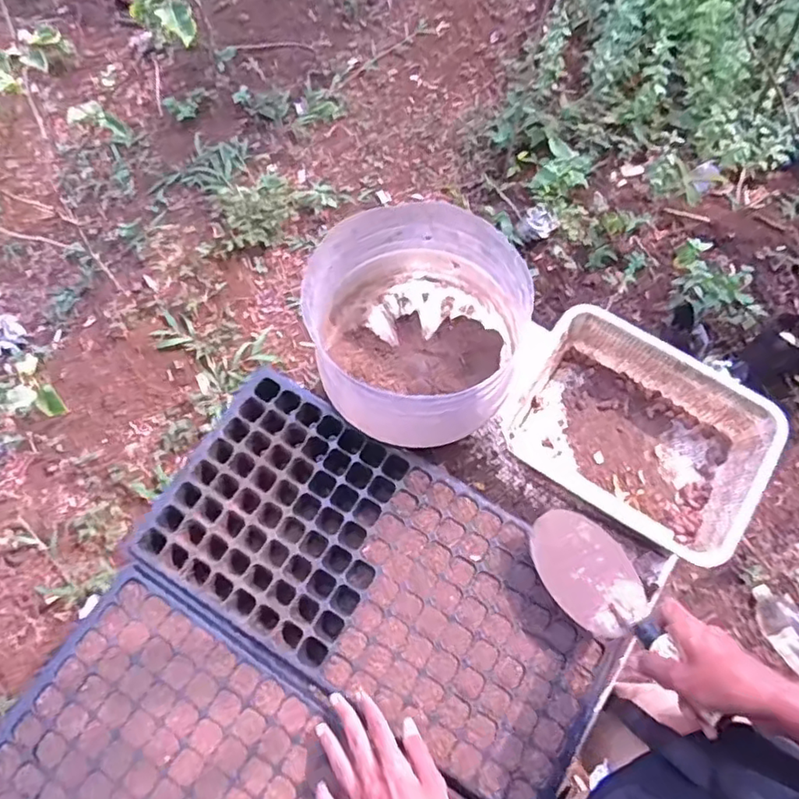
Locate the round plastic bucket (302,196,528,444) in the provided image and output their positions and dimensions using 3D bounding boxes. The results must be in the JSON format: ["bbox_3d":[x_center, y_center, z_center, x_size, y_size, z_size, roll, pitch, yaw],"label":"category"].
[{"bbox_3d":[0.021,-0.079,0.718,0.235,0.177,0.242,0,69,0],"label":"round plastic bucket"}]

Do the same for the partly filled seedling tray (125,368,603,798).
[{"bbox_3d":[-0.025,0.195,0.684,0.503,0.057,0.260,31,72,12],"label":"partly filled seedling tray"}]

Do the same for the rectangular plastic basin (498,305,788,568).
[{"bbox_3d":[0.285,0.034,0.727,0.292,0.094,0.202,36,73,13],"label":"rectangular plastic basin"}]

